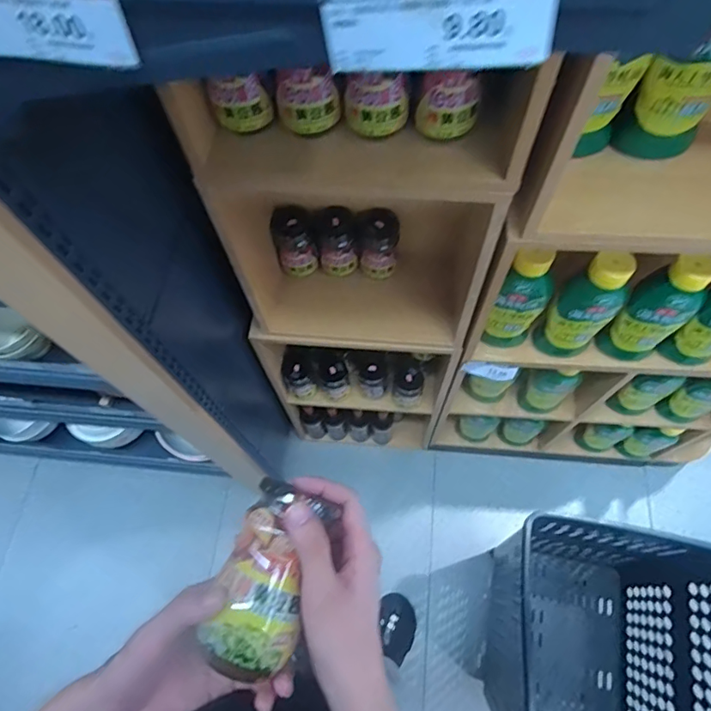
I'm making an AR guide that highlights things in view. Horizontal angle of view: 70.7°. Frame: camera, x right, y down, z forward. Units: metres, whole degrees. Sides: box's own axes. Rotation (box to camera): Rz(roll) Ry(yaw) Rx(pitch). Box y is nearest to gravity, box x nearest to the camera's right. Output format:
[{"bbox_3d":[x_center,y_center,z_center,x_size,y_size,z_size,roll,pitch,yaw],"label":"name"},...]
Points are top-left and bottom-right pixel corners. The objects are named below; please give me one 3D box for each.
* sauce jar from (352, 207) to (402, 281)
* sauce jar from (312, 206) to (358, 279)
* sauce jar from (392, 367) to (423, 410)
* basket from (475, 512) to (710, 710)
[{"bbox_3d":[0.036,-0.196,0.867,0.075,0.109,0.075,-1,66,2],"label":"sauce jar"},{"bbox_3d":[-0.034,-0.198,0.883,0.070,0.115,0.071,-1,66,2],"label":"sauce jar"},{"bbox_3d":[0.121,0.073,1.143,0.062,0.108,0.067,-1,66,2],"label":"sauce jar"},{"bbox_3d":[0.470,0.561,0.893,0.382,0.827,0.500,11,67,8],"label":"basket"}]

